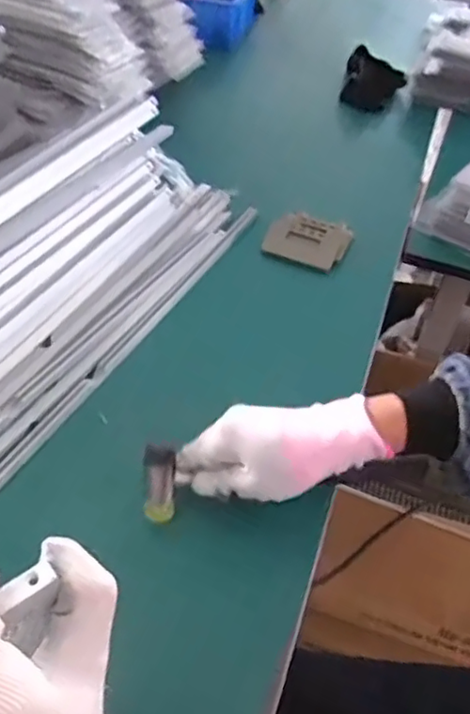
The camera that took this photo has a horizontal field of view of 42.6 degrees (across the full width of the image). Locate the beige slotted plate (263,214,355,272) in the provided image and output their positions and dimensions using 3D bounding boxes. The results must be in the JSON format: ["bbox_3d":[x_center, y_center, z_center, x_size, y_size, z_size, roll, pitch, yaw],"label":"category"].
[{"bbox_3d":[0.090,-0.142,0.719,0.094,0.023,0.073,16,48,12],"label":"beige slotted plate"}]

